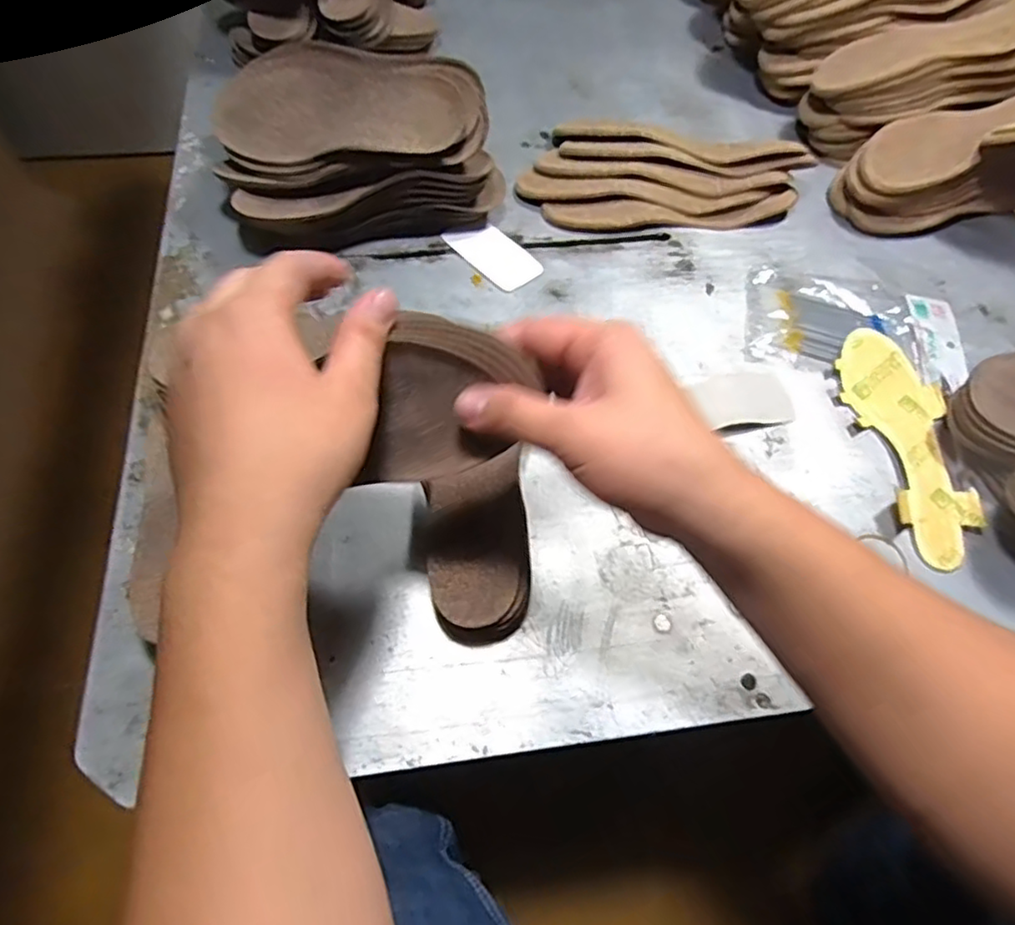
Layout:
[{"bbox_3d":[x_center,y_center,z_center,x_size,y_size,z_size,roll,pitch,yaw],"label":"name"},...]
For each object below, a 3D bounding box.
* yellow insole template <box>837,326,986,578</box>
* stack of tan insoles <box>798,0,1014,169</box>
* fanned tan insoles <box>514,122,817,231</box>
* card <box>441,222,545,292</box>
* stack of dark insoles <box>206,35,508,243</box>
[{"bbox_3d":[0.343,-0.019,0.540,0.084,0.017,0.214,-3,62,-5],"label":"yellow insole template"},{"bbox_3d":[0.452,-0.418,0.678,0.266,0.076,0.111,-15,61,12],"label":"stack of tan insoles"},{"bbox_3d":[0.155,-0.281,0.654,0.279,0.052,0.115,14,62,5],"label":"fanned tan insoles"},{"bbox_3d":[-0.012,-0.204,0.632,0.055,0.004,0.094,-36,69,-20],"label":"card"},{"bbox_3d":[-0.134,-0.289,0.596,0.250,0.136,0.142,-9,62,-8],"label":"stack of dark insoles"}]

